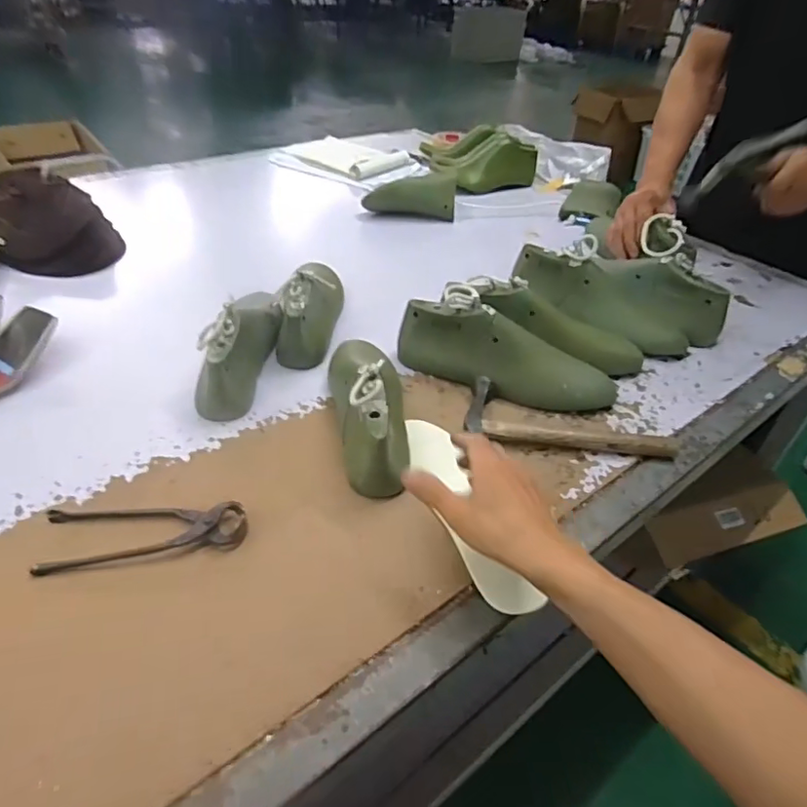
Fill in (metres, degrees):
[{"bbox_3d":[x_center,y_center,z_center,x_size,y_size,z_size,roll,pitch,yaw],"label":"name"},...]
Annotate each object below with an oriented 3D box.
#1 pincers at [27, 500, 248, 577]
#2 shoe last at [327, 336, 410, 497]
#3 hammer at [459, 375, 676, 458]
[{"bbox_3d":[-0.227,0.105,0.500,0.172,0.021,0.067,-4,41,-11],"label":"pincers"},{"bbox_3d":[-0.038,-0.012,0.607,0.085,0.093,0.229,-1,39,-5],"label":"shoe last"},{"bbox_3d":[0.189,0.024,0.635,0.231,0.029,0.089,8,40,4],"label":"hammer"}]

